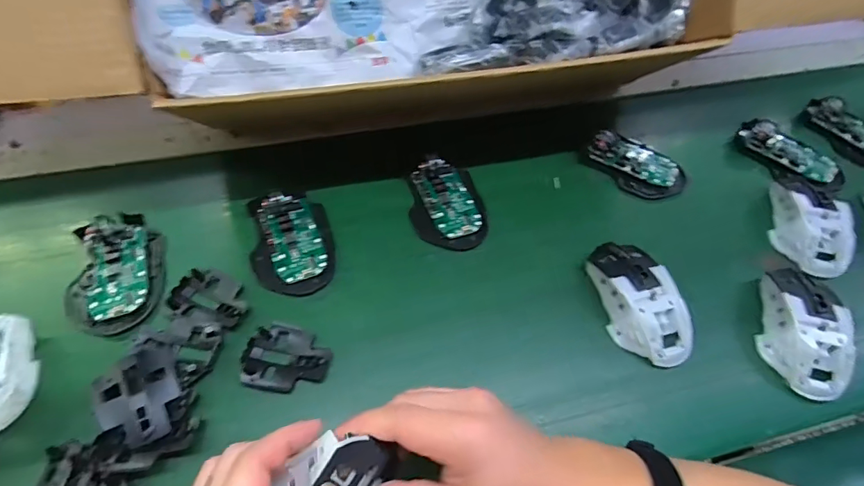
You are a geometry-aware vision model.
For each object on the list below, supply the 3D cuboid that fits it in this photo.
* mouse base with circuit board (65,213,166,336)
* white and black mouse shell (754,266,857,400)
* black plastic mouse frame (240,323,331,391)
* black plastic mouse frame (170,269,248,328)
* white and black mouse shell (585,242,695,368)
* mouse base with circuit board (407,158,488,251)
[{"bbox_3d":[-0.274,0.019,0.398,0.070,0.022,0.108,-10,58,-10],"label":"mouse base with circuit board"},{"bbox_3d":[0.321,0.071,0.399,0.061,0.045,0.113,17,58,8],"label":"white and black mouse shell"},{"bbox_3d":[-0.115,0.090,0.366,0.067,0.010,0.054,15,57,7],"label":"black plastic mouse frame"},{"bbox_3d":[-0.185,0.044,0.393,0.065,0.008,0.042,18,58,8],"label":"black plastic mouse frame"},{"bbox_3d":[0.181,0.050,0.408,0.058,0.038,0.113,-16,59,-13],"label":"white and black mouse shell"},{"bbox_3d":[0.016,-0.041,0.460,0.071,0.030,0.096,-12,58,-11],"label":"mouse base with circuit board"}]

